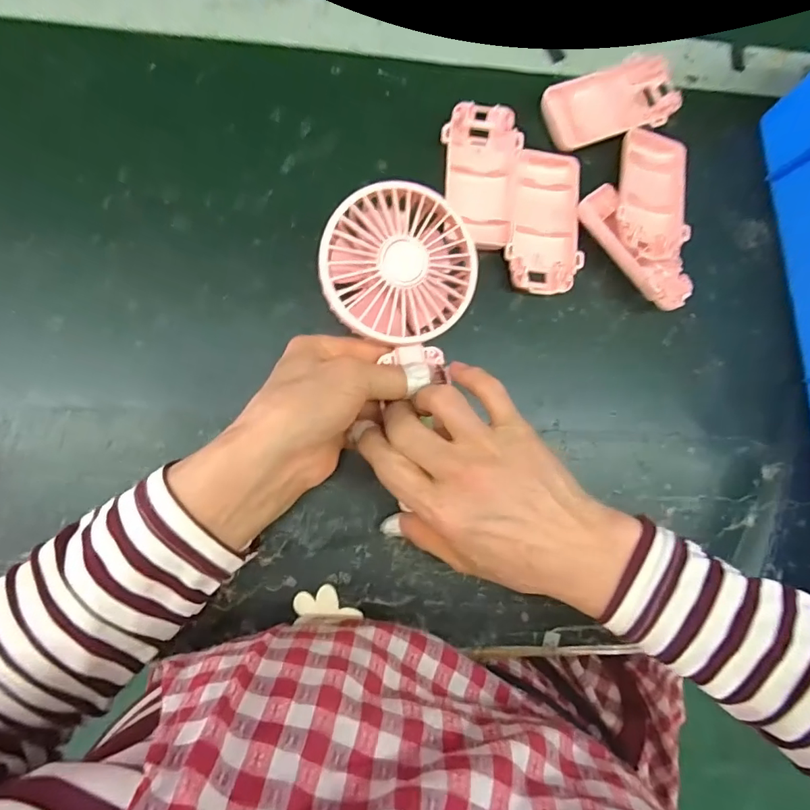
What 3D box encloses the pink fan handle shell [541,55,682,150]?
[{"bbox_3d":[0.146,-0.214,0.350,0.095,0.012,0.049,-21,88,-8],"label":"pink fan handle shell"}]

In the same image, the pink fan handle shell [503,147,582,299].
[{"bbox_3d":[0.093,-0.124,0.334,0.049,0.015,0.098,2,85,-6],"label":"pink fan handle shell"}]

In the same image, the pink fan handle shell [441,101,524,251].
[{"bbox_3d":[0.050,-0.153,0.331,0.050,0.014,0.095,5,85,-6],"label":"pink fan handle shell"}]

